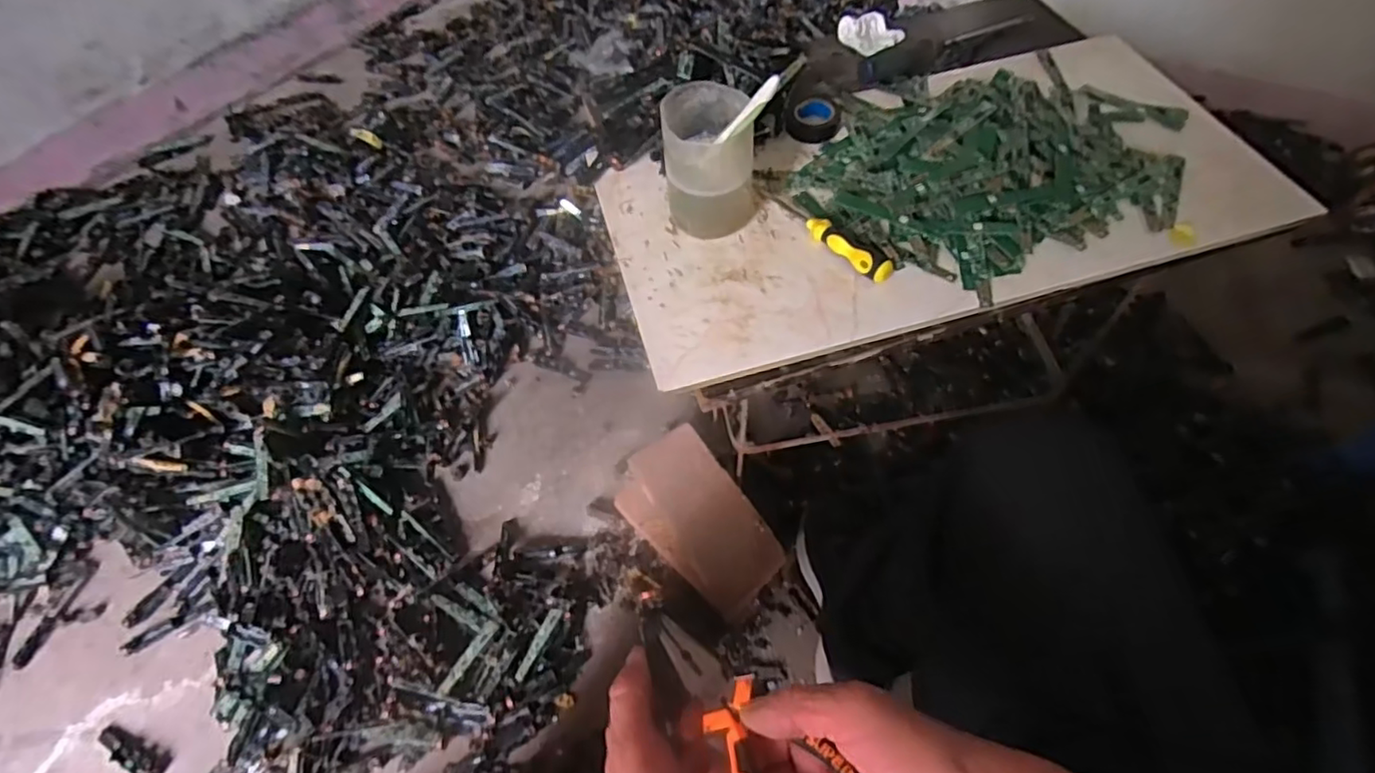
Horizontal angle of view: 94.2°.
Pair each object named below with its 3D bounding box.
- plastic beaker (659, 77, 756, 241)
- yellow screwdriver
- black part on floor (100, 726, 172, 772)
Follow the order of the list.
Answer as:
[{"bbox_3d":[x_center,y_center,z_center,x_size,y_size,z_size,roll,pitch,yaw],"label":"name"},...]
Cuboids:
[{"bbox_3d":[0.021,-0.192,0.552,0.078,0.101,0.078,4,57,5],"label":"plastic beaker"},{"bbox_3d":[0.122,-0.141,0.563,0.029,0.020,0.147,-37,65,-17],"label":"yellow screwdriver"},{"bbox_3d":[-0.678,0.445,0.778,0.106,0.012,0.034,21,63,14],"label":"black part on floor"}]

